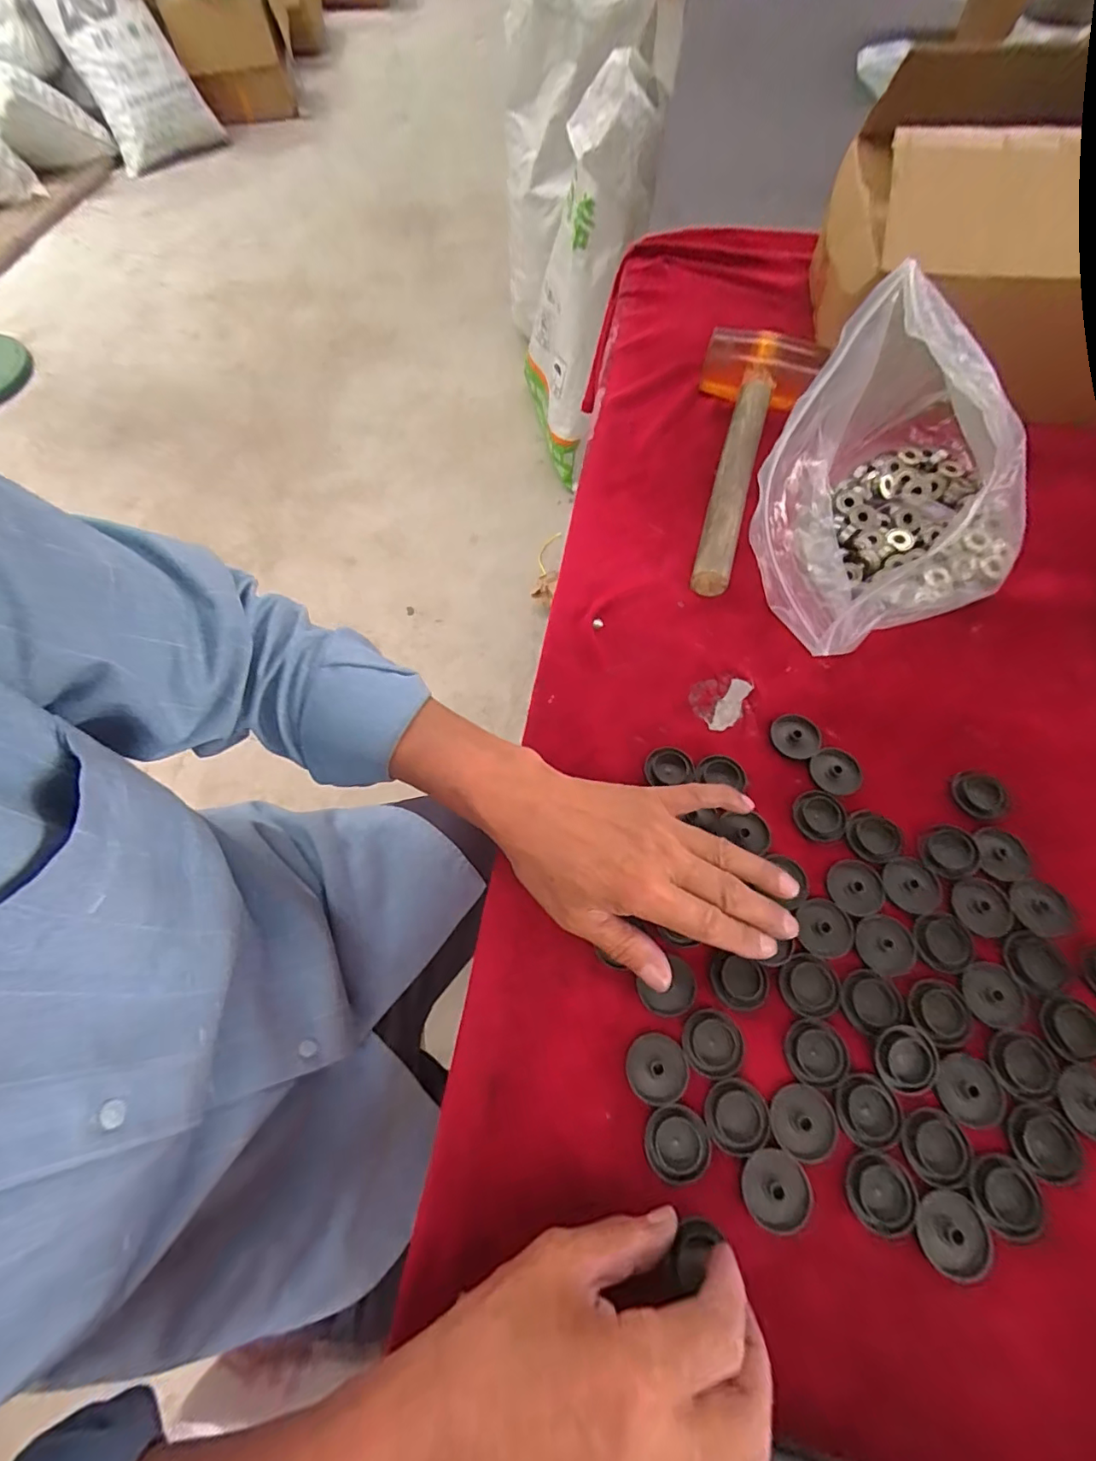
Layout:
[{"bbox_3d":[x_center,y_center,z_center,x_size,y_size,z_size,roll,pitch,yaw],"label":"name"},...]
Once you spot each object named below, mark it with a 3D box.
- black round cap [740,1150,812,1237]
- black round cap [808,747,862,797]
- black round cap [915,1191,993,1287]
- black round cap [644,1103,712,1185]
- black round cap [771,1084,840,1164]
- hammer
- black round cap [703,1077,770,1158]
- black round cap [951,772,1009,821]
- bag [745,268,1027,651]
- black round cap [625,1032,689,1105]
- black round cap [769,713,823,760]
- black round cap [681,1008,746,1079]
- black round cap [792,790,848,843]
[{"bbox_3d":[0.115,0.231,0.272,0.032,0.004,0.034,-1,65,1],"label":"black round cap"},{"bbox_3d":[0.194,0.027,0.364,0.033,0.004,0.032,-1,65,1],"label":"black round cap"},{"bbox_3d":[0.198,0.247,0.265,0.031,0.010,0.034,-1,65,1],"label":"black round cap"},{"bbox_3d":[0.067,0.214,0.280,0.032,0.004,0.032,-1,65,1],"label":"black round cap"},{"bbox_3d":[0.134,0.206,0.283,0.033,0.007,0.032,-1,65,1],"label":"black round cap"},{"bbox_3d":[0.160,-0.243,0.471,0.100,0.050,0.281,18,67,10],"label":"hammer"},{"bbox_3d":[0.099,0.202,0.284,0.032,0.004,0.032,-1,65,1],"label":"black round cap"},{"bbox_3d":[0.283,0.043,0.357,0.029,0.010,0.032,3,65,3],"label":"black round cap"},{"bbox_3d":[0.269,-0.188,0.371,0.297,0.173,0.166,-37,69,-15],"label":"bag"},{"bbox_3d":[0.060,0.184,0.295,0.032,0.004,0.032,-1,65,1],"label":"black round cap"},{"bbox_3d":[0.173,0.003,0.377,0.032,0.005,0.033,-1,65,1],"label":"black round cap"},{"bbox_3d":[0.091,0.172,0.298,0.033,0.004,0.032,-1,65,1],"label":"black round cap"},{"bbox_3d":[0.177,0.056,0.353,0.032,0.004,0.034,-1,65,1],"label":"black round cap"}]

